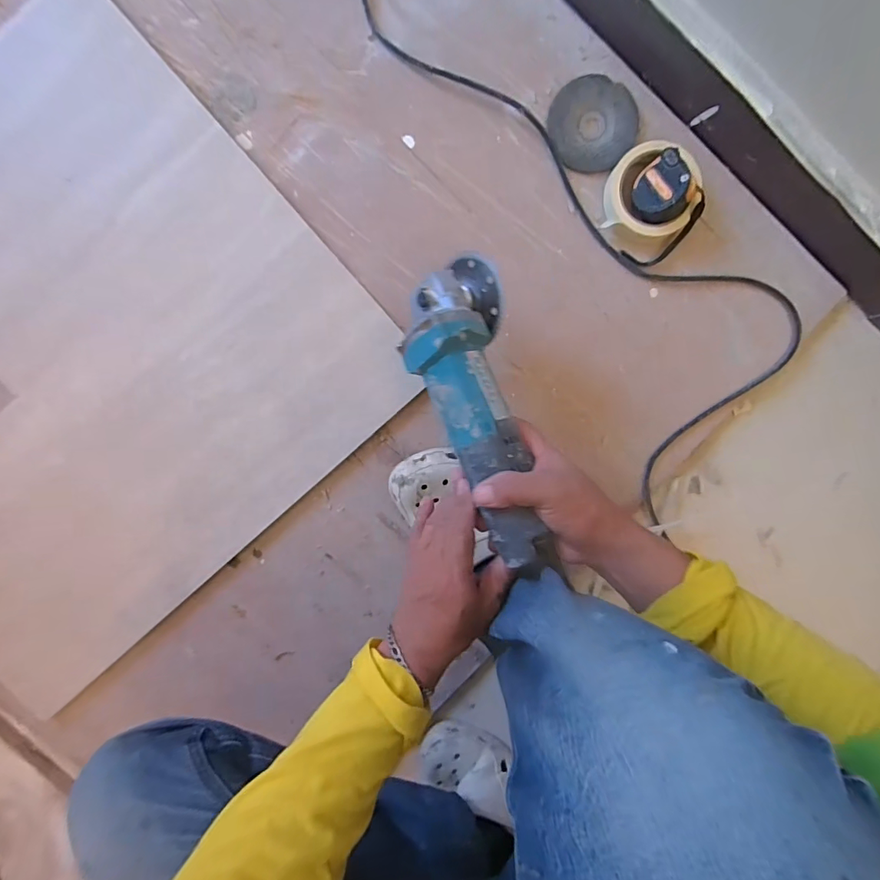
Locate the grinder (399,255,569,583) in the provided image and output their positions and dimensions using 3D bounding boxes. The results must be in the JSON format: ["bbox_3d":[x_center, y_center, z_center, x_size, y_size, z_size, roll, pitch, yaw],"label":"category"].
[{"bbox_3d":[0.031,-0.028,0.395,0.092,0.062,0.292,-15,78,2],"label":"grinder"}]

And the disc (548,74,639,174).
[{"bbox_3d":[0.172,-0.358,0.519,0.095,0.009,0.094,0,95,1],"label":"disc"}]

